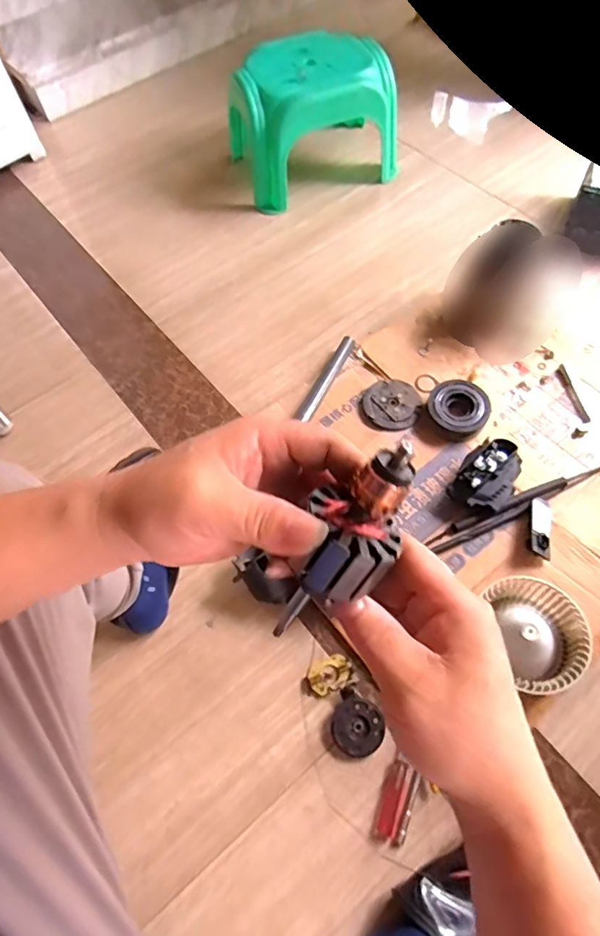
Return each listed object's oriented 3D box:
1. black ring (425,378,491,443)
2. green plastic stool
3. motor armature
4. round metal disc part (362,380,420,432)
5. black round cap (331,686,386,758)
[{"bbox_3d":[0.275,-0.101,0.901,0.103,0.040,0.099,-1,64,3],"label":"black ring"},{"bbox_3d":[0.024,-0.841,1.239,0.366,0.232,0.288,-21,65,-7],"label":"green plastic stool"},{"bbox_3d":[0.022,0.033,0.239,0.042,0.035,0.101,32,104,17],"label":"motor armature"},{"bbox_3d":[0.165,-0.115,0.931,0.097,0.014,0.104,-1,64,3],"label":"round metal disc part"},{"bbox_3d":[0.076,0.347,0.693,0.073,0.013,0.069,-1,64,3],"label":"black round cap"}]

